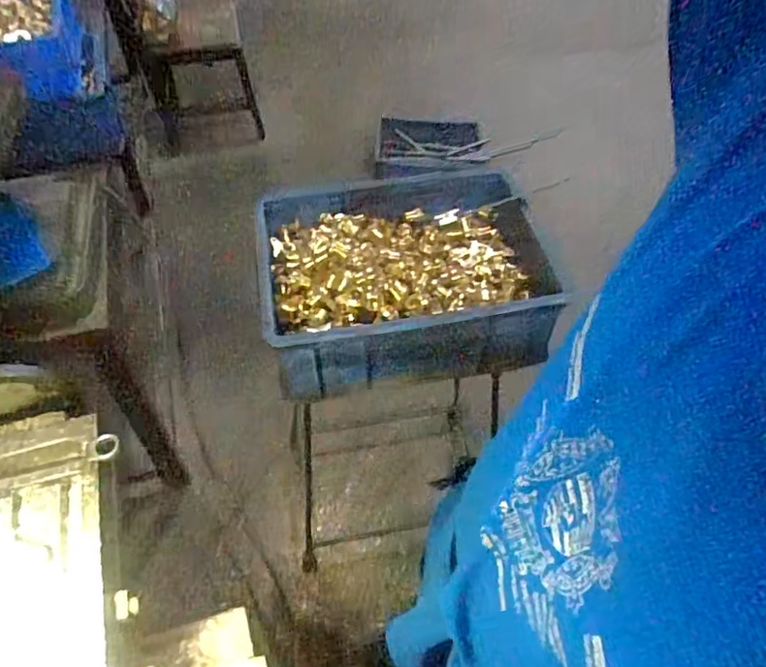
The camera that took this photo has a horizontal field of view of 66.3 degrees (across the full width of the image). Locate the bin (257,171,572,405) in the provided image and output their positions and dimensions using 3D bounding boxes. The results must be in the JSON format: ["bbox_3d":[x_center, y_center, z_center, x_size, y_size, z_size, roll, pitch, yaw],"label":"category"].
[{"bbox_3d":[0.005,-0.091,0.863,0.365,0.128,0.327,-5,50,-5],"label":"bin"}]

